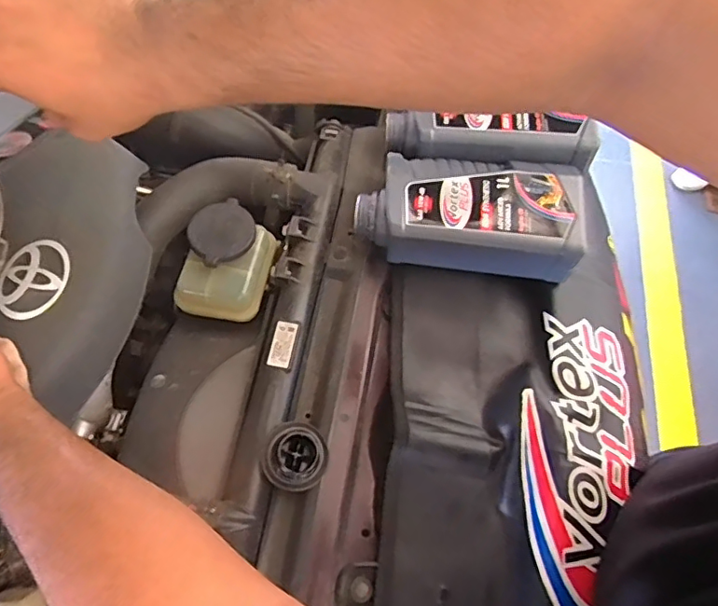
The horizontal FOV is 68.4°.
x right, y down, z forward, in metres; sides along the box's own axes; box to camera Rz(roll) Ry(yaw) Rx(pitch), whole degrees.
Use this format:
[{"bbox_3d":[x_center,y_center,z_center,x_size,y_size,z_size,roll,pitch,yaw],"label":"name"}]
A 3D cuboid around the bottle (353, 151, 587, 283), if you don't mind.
[{"bbox_3d":[0.108,-0.088,0.535,0.214,0.078,0.122,9,63,1],"label":"bottle"}]

